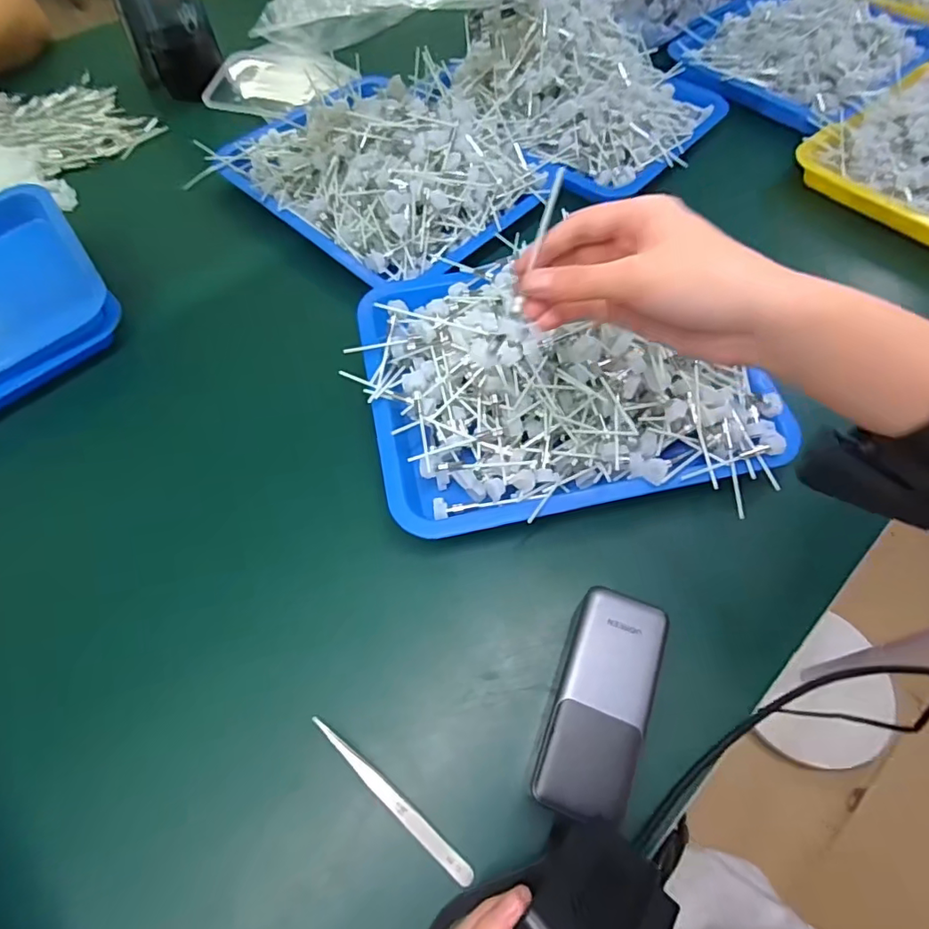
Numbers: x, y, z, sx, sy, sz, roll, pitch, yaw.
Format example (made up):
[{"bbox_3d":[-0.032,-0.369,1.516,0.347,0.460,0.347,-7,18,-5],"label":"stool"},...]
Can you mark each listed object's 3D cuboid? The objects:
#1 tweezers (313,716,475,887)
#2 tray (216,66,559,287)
[{"bbox_3d":[-0.046,0.204,0.328,0.130,0.017,0.010,37,67,18],"label":"tweezers"},{"bbox_3d":[-0.080,-0.342,0.574,0.316,0.066,0.272,39,68,19],"label":"tray"}]

